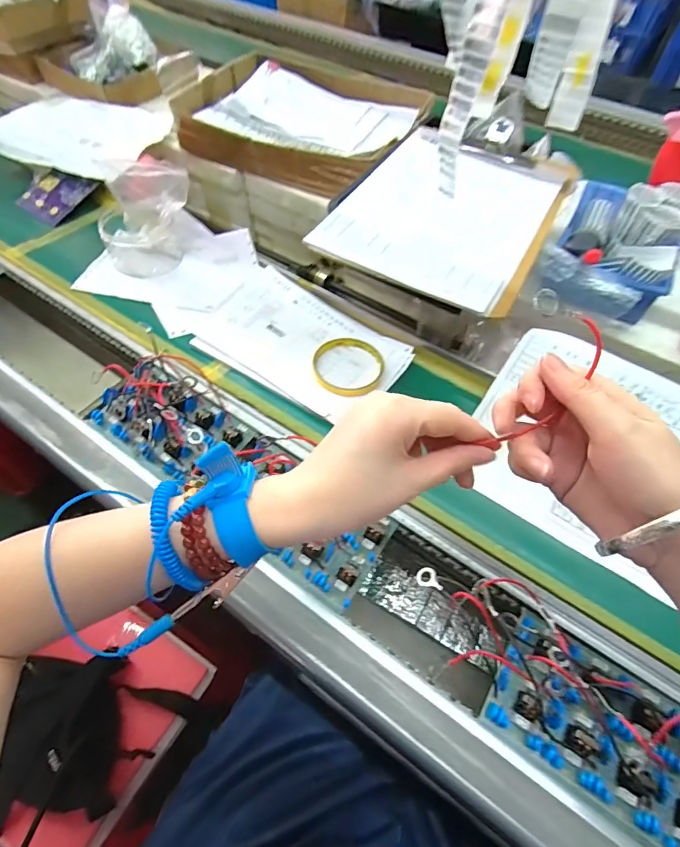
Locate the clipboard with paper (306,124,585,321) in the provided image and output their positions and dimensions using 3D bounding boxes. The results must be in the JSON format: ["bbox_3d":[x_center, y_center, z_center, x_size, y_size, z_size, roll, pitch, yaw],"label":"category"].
[{"bbox_3d":[0.132,-0.259,0.531,0.225,0.038,0.293,26,60,14],"label":"clipboard with paper"}]

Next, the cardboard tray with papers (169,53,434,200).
[{"bbox_3d":[-0.058,-0.496,0.736,0.351,0.064,0.272,28,60,15],"label":"cardboard tray with papers"}]

